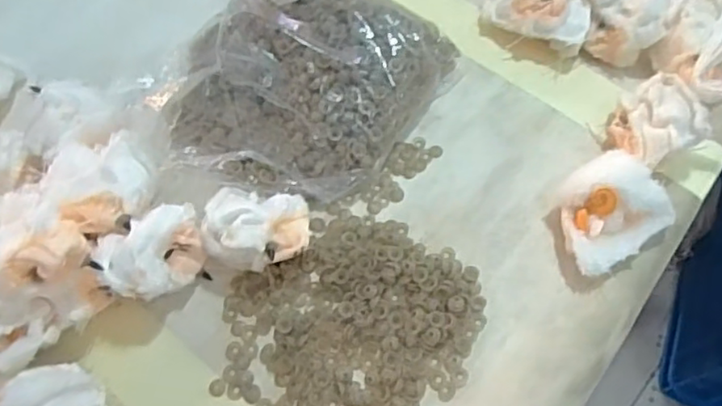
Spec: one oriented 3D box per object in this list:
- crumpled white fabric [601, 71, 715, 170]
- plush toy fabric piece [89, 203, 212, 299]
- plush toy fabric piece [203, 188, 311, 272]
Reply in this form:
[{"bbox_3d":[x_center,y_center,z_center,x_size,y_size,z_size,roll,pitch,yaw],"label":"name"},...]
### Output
[{"bbox_3d":[0.180,-0.047,0.375,0.041,0.037,0.045,0,65,1],"label":"crumpled white fabric"},{"bbox_3d":[-0.113,0.030,0.345,0.055,0.043,0.041,-32,68,-13],"label":"plush toy fabric piece"},{"bbox_3d":[-0.058,0.016,0.353,0.056,0.035,0.045,1,65,2],"label":"plush toy fabric piece"}]

